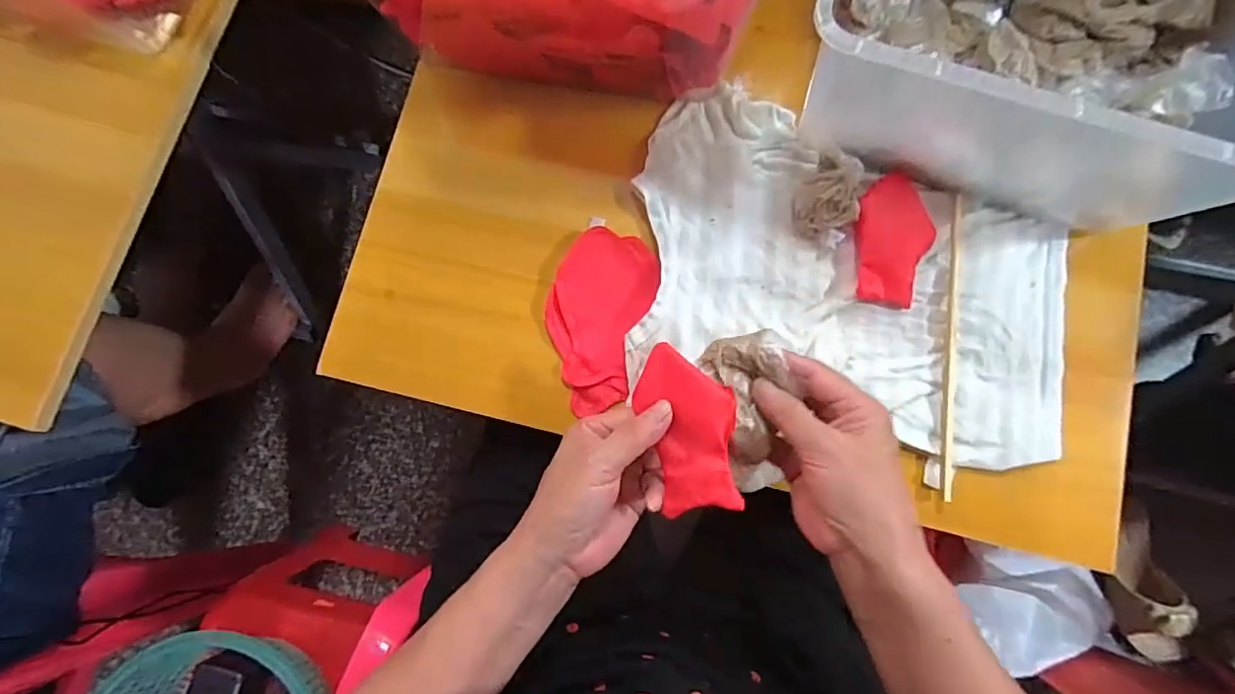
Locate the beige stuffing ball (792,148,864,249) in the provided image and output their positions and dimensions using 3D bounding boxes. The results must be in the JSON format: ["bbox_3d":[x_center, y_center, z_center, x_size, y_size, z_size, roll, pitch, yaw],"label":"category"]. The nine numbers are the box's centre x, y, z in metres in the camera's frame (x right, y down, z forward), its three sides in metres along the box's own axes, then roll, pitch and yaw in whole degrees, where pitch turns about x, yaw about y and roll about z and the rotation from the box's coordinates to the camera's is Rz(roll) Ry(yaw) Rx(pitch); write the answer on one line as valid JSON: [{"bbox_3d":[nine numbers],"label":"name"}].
[{"bbox_3d":[0.160,-0.112,0.422,0.048,0.033,0.052,0,81,1],"label":"beige stuffing ball"}]

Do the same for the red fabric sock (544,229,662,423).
[{"bbox_3d":[-0.016,-0.021,0.427,0.074,0.011,0.136,16,81,3],"label":"red fabric sock"}]

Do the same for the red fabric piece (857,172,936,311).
[{"bbox_3d":[0.209,-0.080,0.423,0.054,0.010,0.098,5,81,2],"label":"red fabric piece"}]

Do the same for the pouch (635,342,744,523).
[{"bbox_3d":[0.043,0.048,0.338,0.056,0.008,0.099,-14,81,22],"label":"pouch"}]

